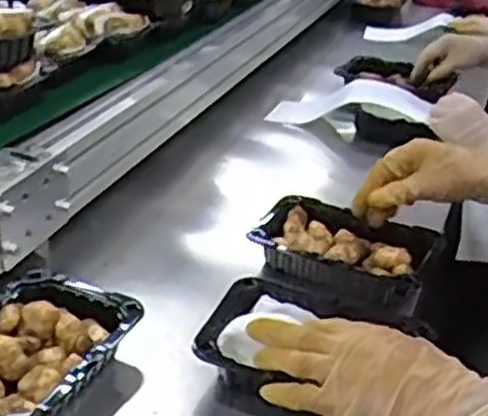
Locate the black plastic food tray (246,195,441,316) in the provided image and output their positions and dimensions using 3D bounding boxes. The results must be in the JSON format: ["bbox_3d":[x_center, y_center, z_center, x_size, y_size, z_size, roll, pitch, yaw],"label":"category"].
[{"bbox_3d":[0.103,0.044,0.829,0.184,0.047,0.118,16,30,19],"label":"black plastic food tray"}]

